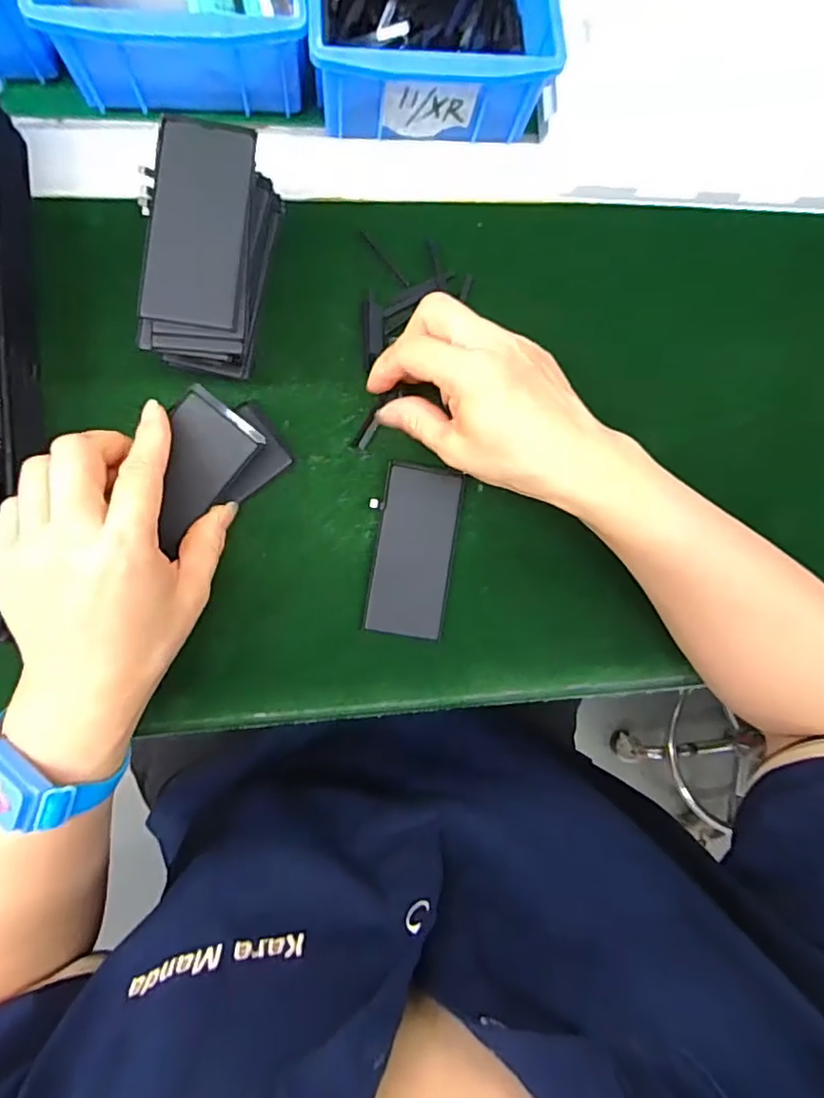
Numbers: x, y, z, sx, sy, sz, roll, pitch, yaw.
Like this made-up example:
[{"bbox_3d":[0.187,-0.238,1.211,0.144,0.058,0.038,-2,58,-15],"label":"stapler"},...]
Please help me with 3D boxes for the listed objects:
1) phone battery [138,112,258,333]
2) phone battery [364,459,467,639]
[{"bbox_3d":[-0.102,-0.157,0.279,0.045,0.008,0.097,5,85,-7],"label":"phone battery"},{"bbox_3d":[0.001,0.001,0.333,0.045,0.004,0.096,10,85,-8],"label":"phone battery"}]

